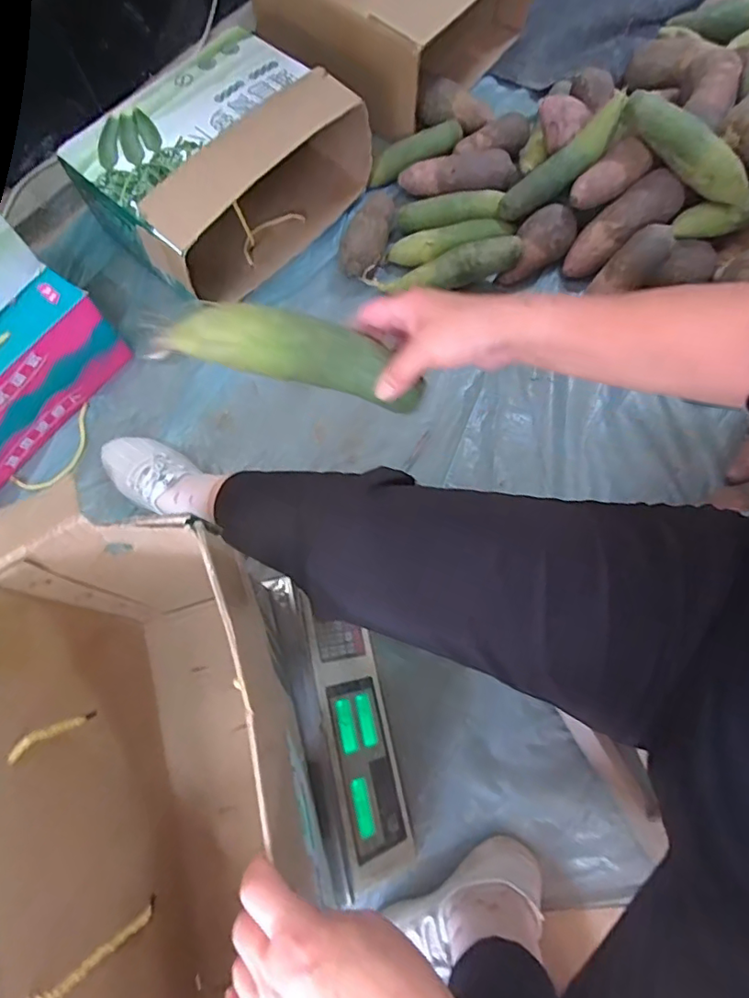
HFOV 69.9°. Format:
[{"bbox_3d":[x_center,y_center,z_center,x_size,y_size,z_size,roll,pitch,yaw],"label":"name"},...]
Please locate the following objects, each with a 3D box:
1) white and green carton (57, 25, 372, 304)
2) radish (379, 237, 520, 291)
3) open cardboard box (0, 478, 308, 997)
[{"bbox_3d":[-0.229,-0.497,0.823,0.263,0.173,0.361,40,78,11],"label":"white and green carton"},{"bbox_3d":[0.113,-0.350,0.807,0.211,0.047,0.053,-11,73,11],"label":"radish"},{"bbox_3d":[-0.145,0.223,0.426,0.154,0.255,0.432,-14,74,-4],"label":"open cardboard box"}]

